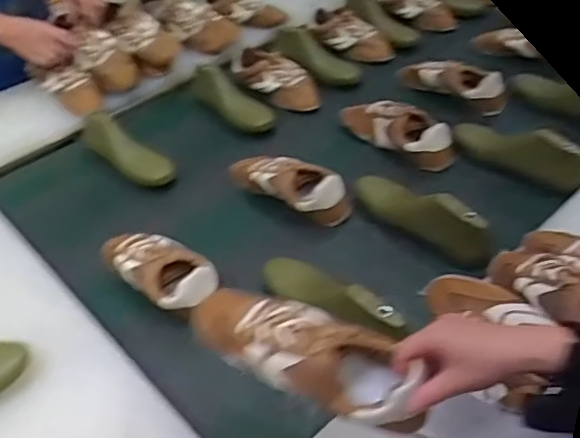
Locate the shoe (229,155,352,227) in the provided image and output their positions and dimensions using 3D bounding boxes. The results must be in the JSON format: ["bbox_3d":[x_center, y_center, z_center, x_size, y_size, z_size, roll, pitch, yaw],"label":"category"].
[{"bbox_3d":[-0.009,-0.066,1.065,0.255,0.075,0.100,23,50,27],"label":"shoe"}]

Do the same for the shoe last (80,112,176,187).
[{"bbox_3d":[-0.307,-0.134,1.164,0.270,0.063,0.079,31,54,33],"label":"shoe last"}]

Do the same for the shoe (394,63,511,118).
[{"bbox_3d":[0.346,-0.308,1.316,0.077,0.072,0.261,-35,48,-29],"label":"shoe"}]

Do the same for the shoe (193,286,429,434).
[{"bbox_3d":[0.016,0.130,0.583,0.230,0.080,0.082,22,47,14],"label":"shoe"}]

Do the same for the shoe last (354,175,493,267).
[{"bbox_3d":[0.213,-0.011,0.963,0.064,0.074,0.245,-29,48,-24],"label":"shoe last"}]

